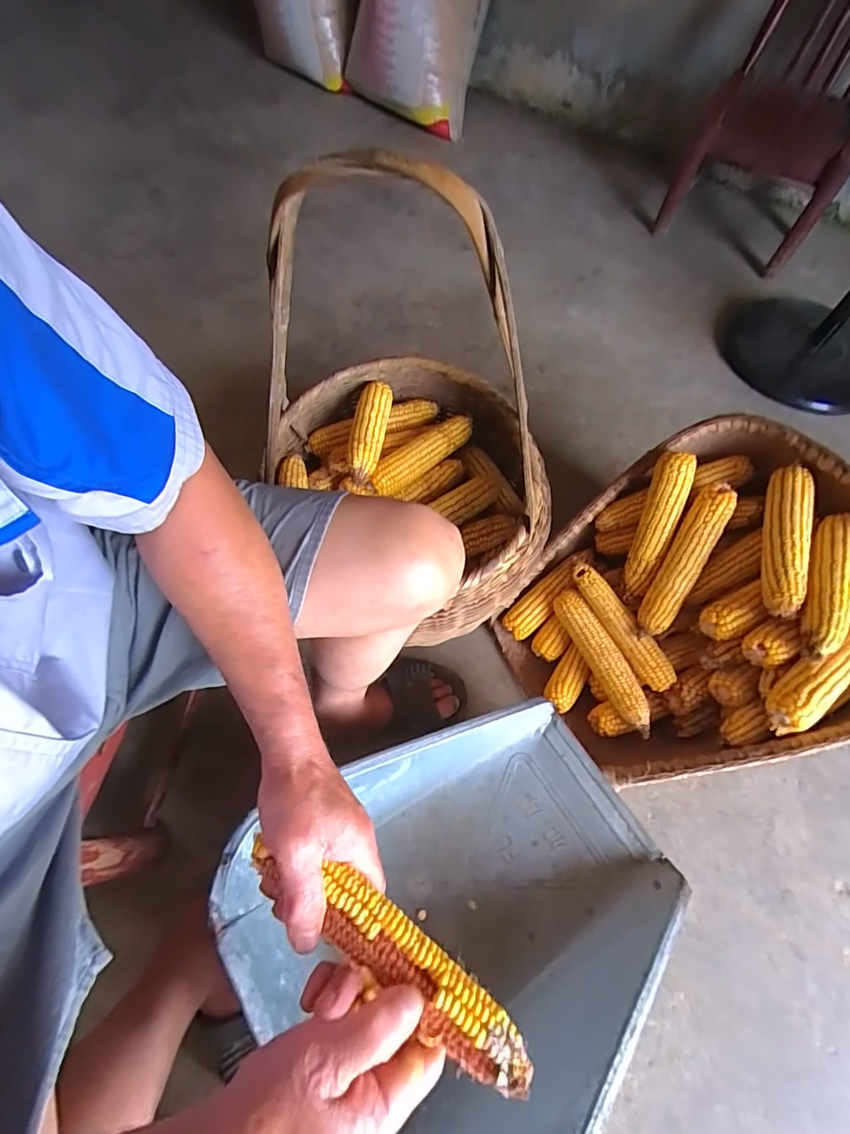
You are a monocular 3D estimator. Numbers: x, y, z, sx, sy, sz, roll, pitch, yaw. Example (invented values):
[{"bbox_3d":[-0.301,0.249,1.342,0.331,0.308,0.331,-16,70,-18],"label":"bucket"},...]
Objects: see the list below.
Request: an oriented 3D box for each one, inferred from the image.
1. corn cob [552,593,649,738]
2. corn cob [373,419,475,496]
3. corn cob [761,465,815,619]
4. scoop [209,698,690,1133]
[{"bbox_3d":[0.267,0.139,0.727,0.045,0.055,0.224,-23,67,-12],"label":"corn cob"},{"bbox_3d":[-0.007,-0.170,0.729,0.181,0.039,0.049,-39,71,-18],"label":"corn cob"},{"bbox_3d":[0.477,-0.039,0.629,0.049,0.043,0.213,16,65,6],"label":"corn cob"},{"bbox_3d":[0.066,0.390,0.558,0.442,0.227,0.393,-29,71,-14],"label":"scoop"}]

